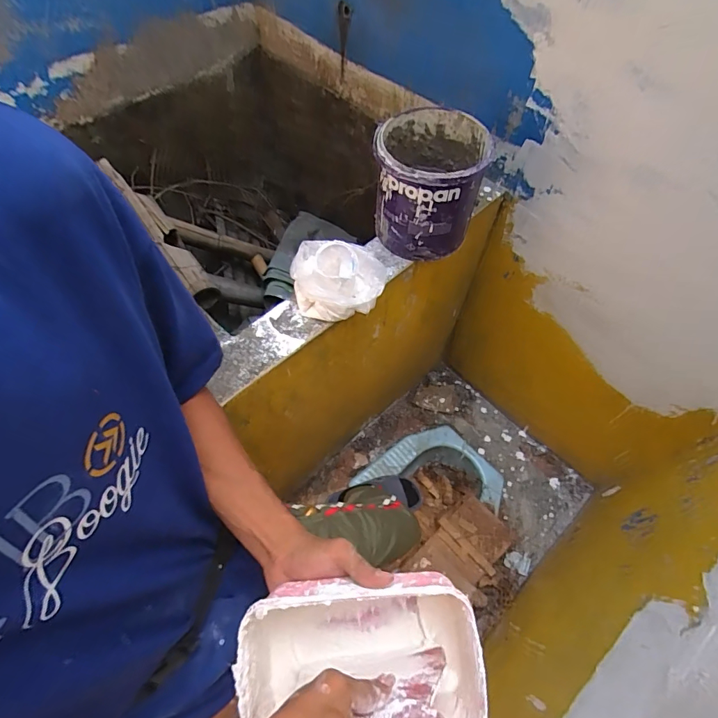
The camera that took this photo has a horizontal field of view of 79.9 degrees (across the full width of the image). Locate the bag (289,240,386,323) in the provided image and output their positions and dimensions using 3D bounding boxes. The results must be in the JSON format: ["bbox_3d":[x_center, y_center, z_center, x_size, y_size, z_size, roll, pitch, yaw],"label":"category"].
[{"bbox_3d":[-0.041,-0.133,0.717,0.160,0.076,0.118,15,62,7],"label":"bag"}]

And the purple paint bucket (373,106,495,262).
[{"bbox_3d":[0.121,-0.307,0.749,0.173,0.185,0.181,1,61,-1],"label":"purple paint bucket"}]

